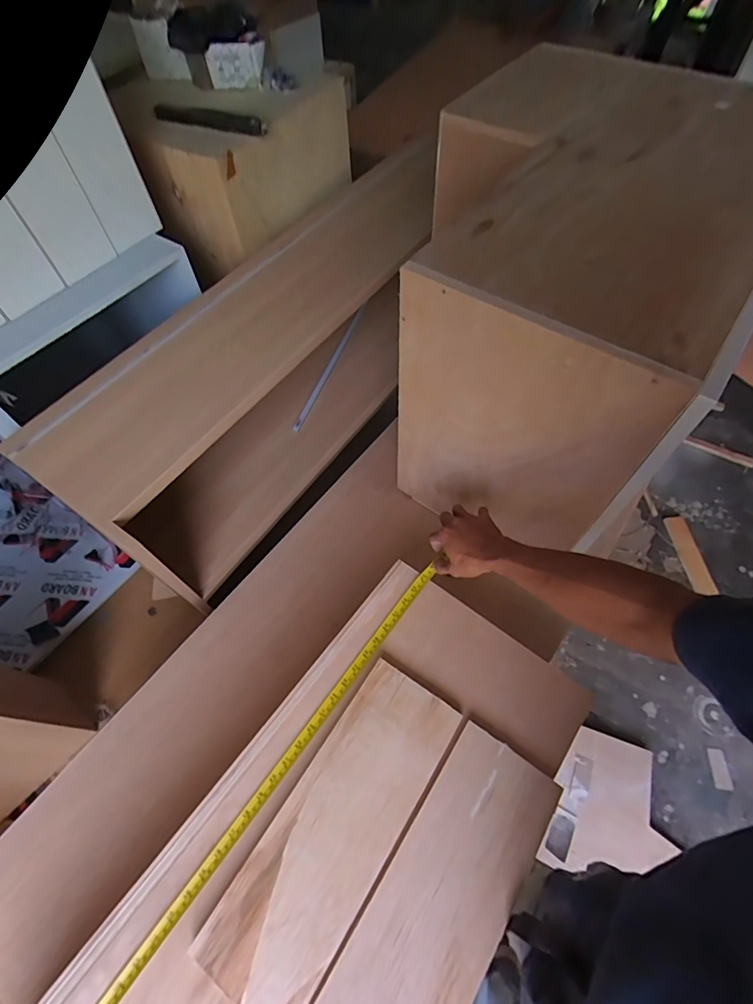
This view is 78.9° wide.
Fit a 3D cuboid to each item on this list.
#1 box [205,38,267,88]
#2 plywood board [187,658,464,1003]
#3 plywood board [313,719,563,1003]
[{"bbox_3d":[-0.366,-1.150,1.206,0.155,0.097,0.037,-6,59,-1],"label":"box"},{"bbox_3d":[-0.047,0.409,0.585,0.139,0.026,0.385,29,64,19],"label":"plywood board"},{"bbox_3d":[0.073,0.476,0.534,0.139,0.015,0.386,30,65,19],"label":"plywood board"}]

